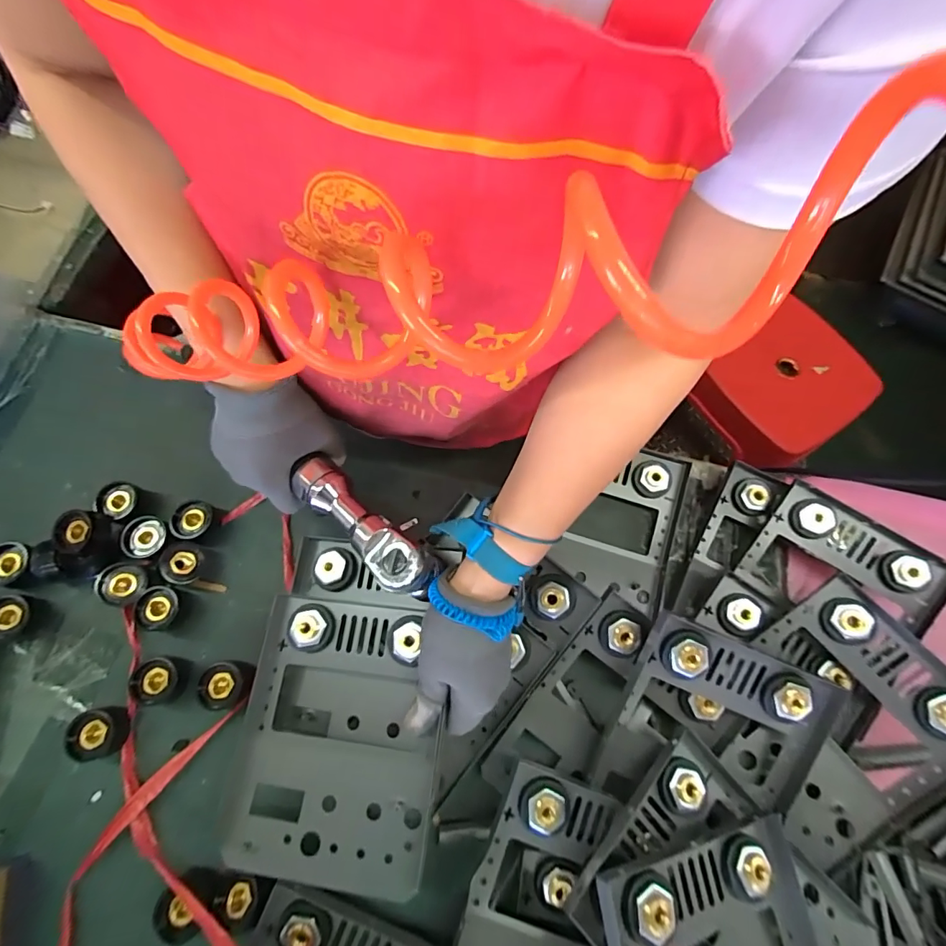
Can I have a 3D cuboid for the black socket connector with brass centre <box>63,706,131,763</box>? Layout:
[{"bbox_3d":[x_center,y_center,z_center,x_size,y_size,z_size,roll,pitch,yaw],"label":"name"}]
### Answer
[{"bbox_3d":[-0.306,0.214,0.390,0.035,0.029,0.036,1,71,-2],"label":"black socket connector with brass centre"}]

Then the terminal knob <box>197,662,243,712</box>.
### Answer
[{"bbox_3d":[-0.214,0.183,0.405,0.030,0.029,0.035,1,71,-1],"label":"terminal knob"}]

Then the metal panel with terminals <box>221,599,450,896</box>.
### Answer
[{"bbox_3d":[-0.102,0.196,0.359,0.152,0.035,0.184,7,71,0],"label":"metal panel with terminals"}]

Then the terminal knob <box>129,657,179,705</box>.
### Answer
[{"bbox_3d":[-0.270,0.178,0.405,0.037,0.025,0.034,7,71,1],"label":"terminal knob"}]

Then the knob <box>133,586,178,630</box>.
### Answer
[{"bbox_3d":[-0.279,0.122,0.424,0.035,0.026,0.036,1,71,-2],"label":"knob"}]

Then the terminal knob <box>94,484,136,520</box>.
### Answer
[{"bbox_3d":[-0.335,0.028,0.449,0.034,0.022,0.032,19,72,5],"label":"terminal knob"}]

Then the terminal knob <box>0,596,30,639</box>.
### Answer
[{"bbox_3d":[-0.402,0.127,0.415,0.034,0.029,0.034,1,71,-2],"label":"terminal knob"}]

